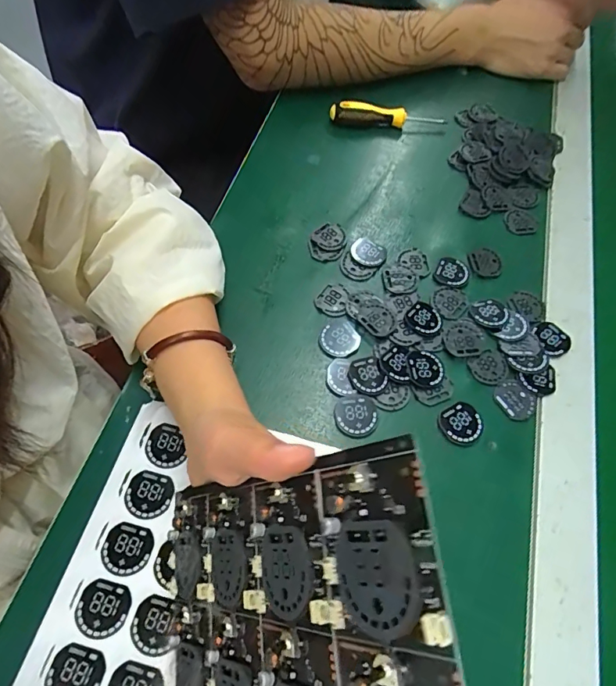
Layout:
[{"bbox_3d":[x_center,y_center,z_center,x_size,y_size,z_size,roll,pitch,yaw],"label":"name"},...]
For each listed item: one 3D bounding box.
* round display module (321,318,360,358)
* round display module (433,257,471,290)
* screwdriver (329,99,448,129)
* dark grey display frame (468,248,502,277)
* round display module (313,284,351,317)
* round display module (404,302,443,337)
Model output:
[{"bbox_3d":[0.026,-0.005,0.363,0.030,0.004,0.031,1,61,-2],"label":"round display module"},{"bbox_3d":[0.125,-0.060,0.399,0.029,0.004,0.030,1,61,-2],"label":"round display module"},{"bbox_3d":[0.083,-0.235,0.483,0.120,0.027,0.020,4,61,0],"label":"screwdriver"},{"bbox_3d":[0.158,-0.071,0.405,0.028,0.004,0.028,-21,64,-13],"label":"dark grey display frame"},{"bbox_3d":[0.022,-0.036,0.383,0.027,0.004,0.032,27,63,12],"label":"round display module"},{"bbox_3d":[0.095,-0.020,0.375,0.029,0.004,0.030,1,61,-2],"label":"round display module"}]

